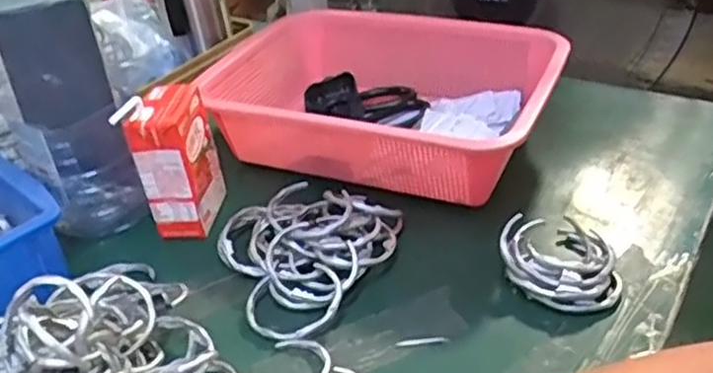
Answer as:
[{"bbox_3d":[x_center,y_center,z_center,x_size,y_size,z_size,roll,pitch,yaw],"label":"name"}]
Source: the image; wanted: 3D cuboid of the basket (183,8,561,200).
[{"bbox_3d":[0.028,-0.077,0.645,0.298,0.100,0.215,11,37,23],"label":"basket"}]

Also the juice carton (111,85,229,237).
[{"bbox_3d":[-0.145,-0.021,0.555,0.042,0.115,0.075,2,35,10],"label":"juice carton"}]

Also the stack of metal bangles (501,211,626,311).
[{"bbox_3d":[0.145,0.047,0.486,0.083,0.031,0.087,8,36,18],"label":"stack of metal bangles"}]

